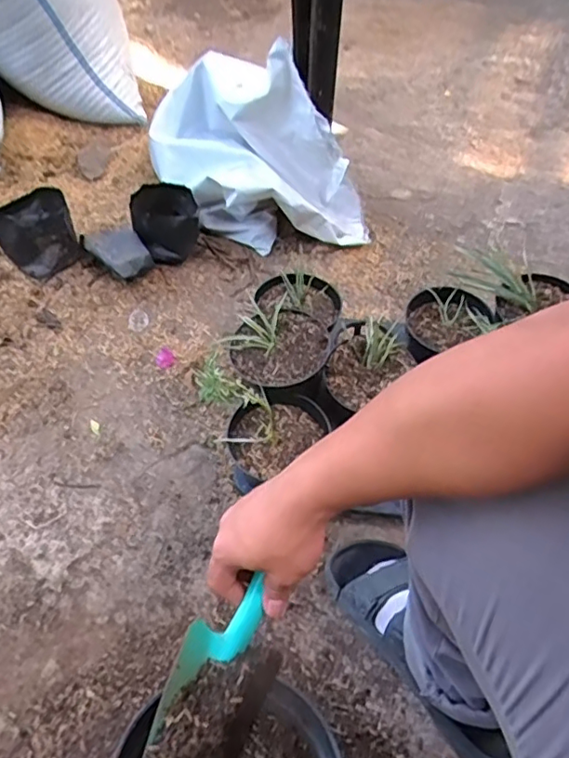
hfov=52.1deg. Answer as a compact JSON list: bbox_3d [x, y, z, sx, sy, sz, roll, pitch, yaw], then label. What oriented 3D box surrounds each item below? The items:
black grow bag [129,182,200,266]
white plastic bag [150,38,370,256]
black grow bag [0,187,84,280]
[{"bbox_3d":[-0.210,-0.272,1.031,0.113,0.099,0.114,-9,55,-10],"label":"black grow bag"},{"bbox_3d":[-0.072,-0.396,1.036,0.440,0.251,0.193,33,59,19],"label":"white plastic bag"},{"bbox_3d":[-0.421,-0.244,0.992,0.123,0.106,0.098,-19,58,-17],"label":"black grow bag"}]

